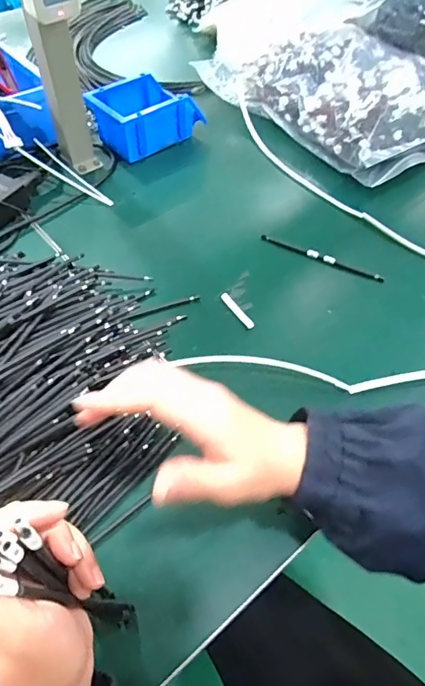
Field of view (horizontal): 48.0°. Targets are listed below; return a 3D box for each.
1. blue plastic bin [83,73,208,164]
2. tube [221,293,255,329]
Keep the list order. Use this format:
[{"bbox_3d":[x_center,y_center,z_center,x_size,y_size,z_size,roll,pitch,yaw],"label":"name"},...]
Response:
[{"bbox_3d":[-0.104,-0.347,0.728,0.145,0.072,0.105,-35,61,-24],"label":"blue plastic bin"},{"bbox_3d":[0.028,-0.037,0.541,0.010,0.009,0.060,-24,58,-20],"label":"tube"}]

